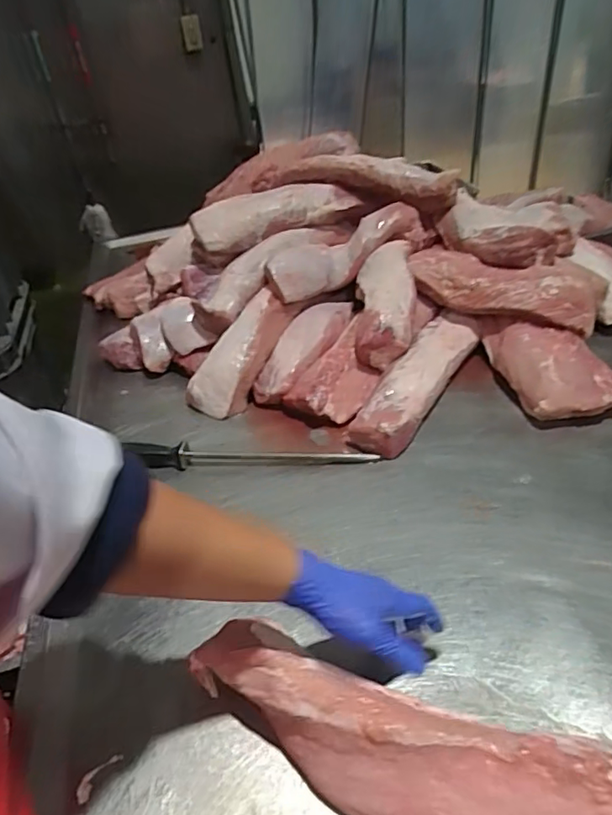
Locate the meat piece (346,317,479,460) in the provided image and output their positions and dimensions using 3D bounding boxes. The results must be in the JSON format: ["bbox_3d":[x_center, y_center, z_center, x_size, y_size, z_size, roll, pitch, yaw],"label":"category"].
[{"bbox_3d":[0.191,-0.048,0.934,0.098,0.077,0.377,13,38,31],"label":"meat piece"}]

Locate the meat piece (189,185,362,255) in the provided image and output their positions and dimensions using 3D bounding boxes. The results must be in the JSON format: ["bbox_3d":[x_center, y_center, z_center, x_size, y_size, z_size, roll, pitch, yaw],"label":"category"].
[{"bbox_3d":[-0.062,-0.397,1.122,0.334,0.086,0.098,-17,36,-12],"label":"meat piece"}]

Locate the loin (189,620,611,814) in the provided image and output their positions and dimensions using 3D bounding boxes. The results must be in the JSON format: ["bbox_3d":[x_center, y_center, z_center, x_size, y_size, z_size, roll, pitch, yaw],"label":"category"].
[{"bbox_3d":[0.076,0.280,0.444,0.391,0.078,0.094,11,39,25],"label":"loin"}]

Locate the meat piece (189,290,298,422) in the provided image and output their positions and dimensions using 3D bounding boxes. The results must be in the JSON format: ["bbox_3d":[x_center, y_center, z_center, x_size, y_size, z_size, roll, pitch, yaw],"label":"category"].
[{"bbox_3d":[-0.118,-0.103,0.994,0.108,0.057,0.265,17,67,31],"label":"meat piece"}]

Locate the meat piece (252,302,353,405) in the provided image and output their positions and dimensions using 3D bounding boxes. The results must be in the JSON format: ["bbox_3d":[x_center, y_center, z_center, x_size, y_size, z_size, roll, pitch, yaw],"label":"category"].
[{"bbox_3d":[0.006,-0.120,1.009,0.089,0.051,0.289,15,52,29],"label":"meat piece"}]

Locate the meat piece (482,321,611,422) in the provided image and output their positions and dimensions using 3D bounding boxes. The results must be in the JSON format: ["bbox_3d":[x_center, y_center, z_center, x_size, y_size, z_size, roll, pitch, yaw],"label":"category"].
[{"bbox_3d":[0.413,-0.061,0.909,0.154,0.091,0.227,-9,32,-1],"label":"meat piece"}]

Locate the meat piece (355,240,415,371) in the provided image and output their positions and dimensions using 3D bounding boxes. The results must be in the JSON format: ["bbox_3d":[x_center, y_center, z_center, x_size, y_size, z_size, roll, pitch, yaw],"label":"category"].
[{"bbox_3d":[0.146,-0.208,1.008,0.108,0.068,0.303,1,52,10],"label":"meat piece"}]

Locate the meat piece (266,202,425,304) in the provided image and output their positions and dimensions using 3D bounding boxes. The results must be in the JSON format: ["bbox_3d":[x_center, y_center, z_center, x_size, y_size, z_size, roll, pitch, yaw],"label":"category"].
[{"bbox_3d":[0.082,-0.310,1.080,0.349,0.093,0.116,-29,37,-13],"label":"meat piece"}]

